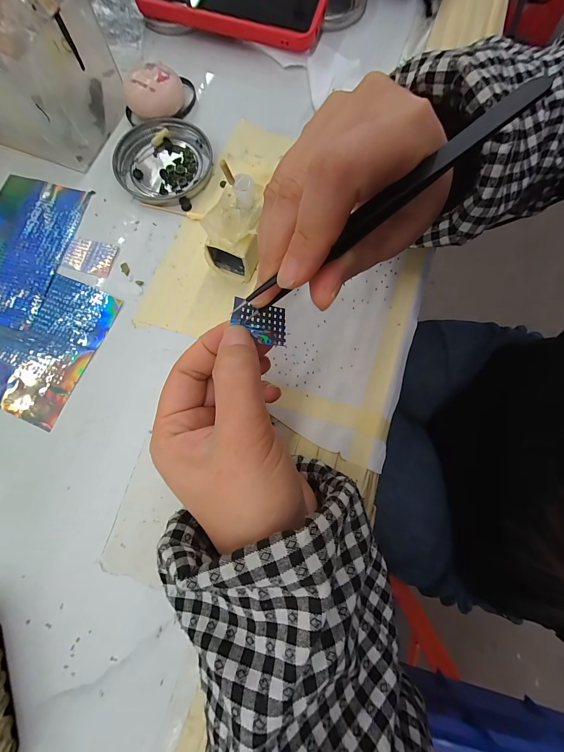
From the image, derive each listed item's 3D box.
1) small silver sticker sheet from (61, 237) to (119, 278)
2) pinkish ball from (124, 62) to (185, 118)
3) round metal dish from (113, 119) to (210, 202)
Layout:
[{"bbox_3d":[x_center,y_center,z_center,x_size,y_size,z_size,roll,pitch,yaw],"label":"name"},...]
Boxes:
[{"bbox_3d":[-0.151,-0.095,0.232,0.040,0.004,0.028,16,79,3],"label":"small silver sticker sheet"},{"bbox_3d":[-0.107,-0.236,0.248,0.047,0.023,0.033,-20,79,-5],"label":"pinkish ball"},{"bbox_3d":[-0.099,-0.179,0.246,0.073,0.009,0.076,0,79,-1],"label":"round metal dish"}]

